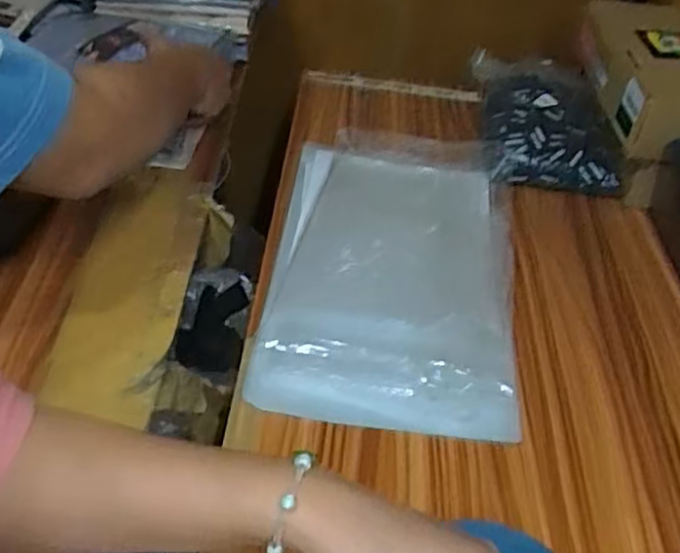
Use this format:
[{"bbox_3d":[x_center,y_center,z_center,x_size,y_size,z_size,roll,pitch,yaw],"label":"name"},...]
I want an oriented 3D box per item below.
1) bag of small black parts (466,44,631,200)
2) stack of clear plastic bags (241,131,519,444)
[{"bbox_3d":[0.256,-0.209,0.900,0.156,0.049,0.259,6,43,-1],"label":"bag of small black parts"},{"bbox_3d":[0.053,-0.017,0.708,0.228,0.042,0.371,8,43,1],"label":"stack of clear plastic bags"}]

